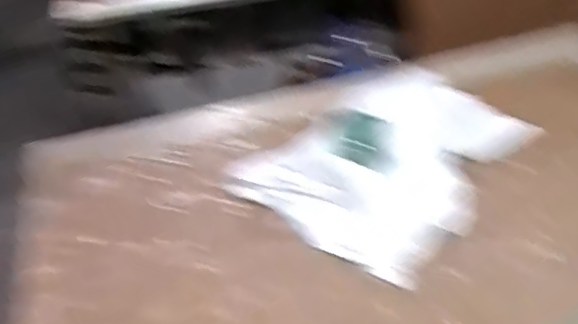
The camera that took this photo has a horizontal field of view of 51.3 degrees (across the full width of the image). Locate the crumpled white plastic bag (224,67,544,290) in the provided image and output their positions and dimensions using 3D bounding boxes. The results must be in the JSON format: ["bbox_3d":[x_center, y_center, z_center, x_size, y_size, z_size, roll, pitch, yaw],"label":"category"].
[{"bbox_3d":[0.136,-0.020,0.770,0.259,0.062,0.345,24,45,33],"label":"crumpled white plastic bag"}]

